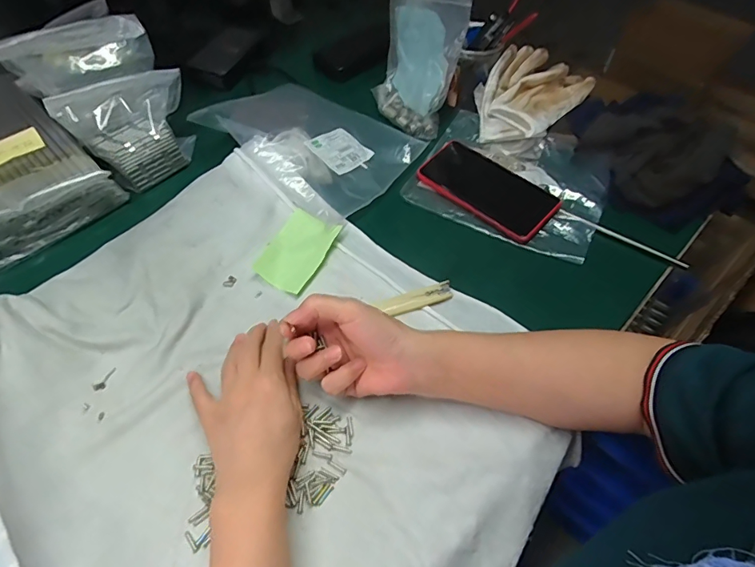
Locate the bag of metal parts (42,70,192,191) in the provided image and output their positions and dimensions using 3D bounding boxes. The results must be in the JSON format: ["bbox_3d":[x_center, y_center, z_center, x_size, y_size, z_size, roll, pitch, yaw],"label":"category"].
[{"bbox_3d":[-0.284,-0.184,0.540,0.060,0.114,0.143,38,62,23],"label":"bag of metal parts"}]

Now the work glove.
[{"bbox_3d":[0.215,-0.253,0.608,0.144,0.065,0.145,15,55,9],"label":"work glove"}]

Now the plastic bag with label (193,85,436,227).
[{"bbox_3d":[-0.079,-0.190,0.567,0.226,0.056,0.195,30,59,18],"label":"plastic bag with label"}]

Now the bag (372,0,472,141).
[{"bbox_3d":[0.051,-0.307,0.608,0.052,0.172,0.150,-13,45,-32],"label":"bag"}]

